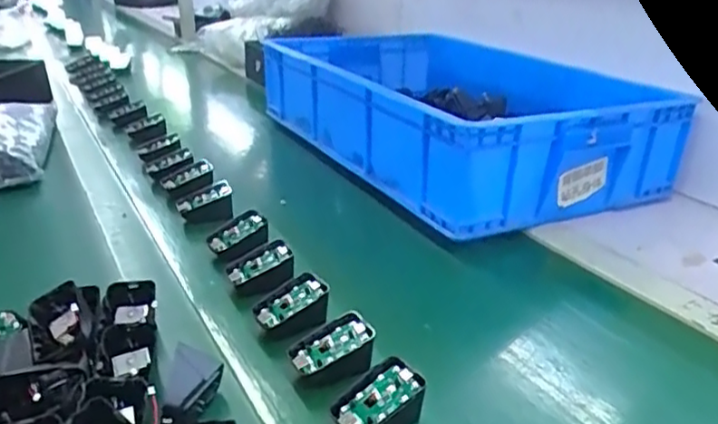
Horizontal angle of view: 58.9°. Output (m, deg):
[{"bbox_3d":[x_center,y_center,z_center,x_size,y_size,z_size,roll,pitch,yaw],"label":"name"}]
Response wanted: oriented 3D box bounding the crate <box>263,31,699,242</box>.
[{"bbox_3d":[0.144,-0.186,1.068,0.470,0.136,0.702,-13,28,-24],"label":"crate"}]

